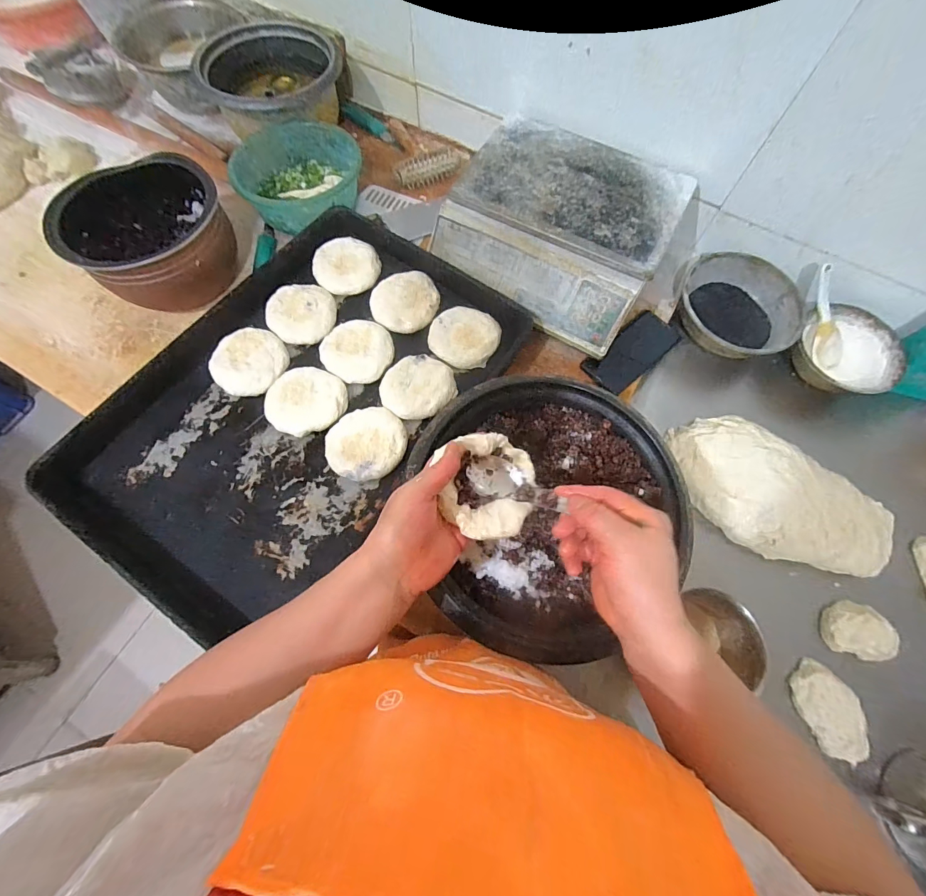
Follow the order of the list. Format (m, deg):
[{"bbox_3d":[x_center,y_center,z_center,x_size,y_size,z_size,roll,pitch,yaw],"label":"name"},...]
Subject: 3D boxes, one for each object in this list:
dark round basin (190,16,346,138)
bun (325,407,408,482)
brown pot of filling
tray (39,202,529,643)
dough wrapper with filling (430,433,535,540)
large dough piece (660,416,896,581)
[{"bbox_3d":[-0.340,-0.671,0.747,0.218,0.095,0.228,0,70,-1],"label":"dark round basin"},{"bbox_3d":[-0.133,-0.007,0.561,0.105,0.024,0.106,0,70,-1],"label":"bun"},{"bbox_3d":[-0.471,-0.323,0.634,0.220,0.114,0.211,0,70,-1],"label":"brown pot of filling"},{"bbox_3d":[-0.225,-0.074,0.574,0.422,0.055,0.605,35,73,11],"label":"tray"},{"bbox_3d":[0.025,0.034,0.376,0.091,0.031,0.096,0,70,-1],"label":"dough wrapper with filling"},{"bbox_3d":[0.436,0.068,0.565,0.306,0.046,0.157,37,73,12],"label":"large dough piece"}]

